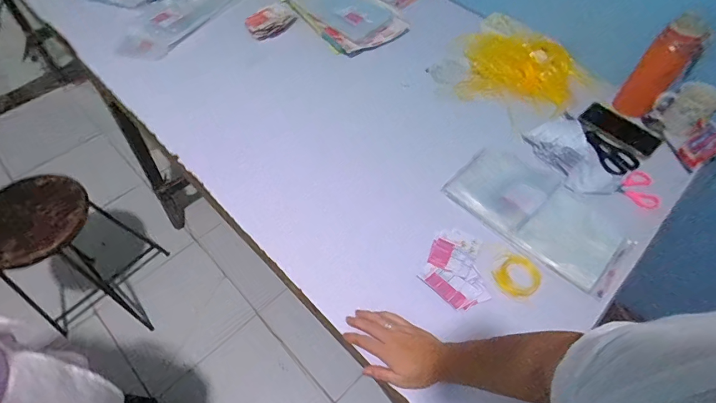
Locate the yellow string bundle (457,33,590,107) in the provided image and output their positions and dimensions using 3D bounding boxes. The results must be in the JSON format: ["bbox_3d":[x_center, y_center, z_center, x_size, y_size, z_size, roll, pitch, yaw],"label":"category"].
[{"bbox_3d":[0.410,-0.336,1.045,0.323,0.105,0.206,12,58,7],"label":"yellow string bundle"}]

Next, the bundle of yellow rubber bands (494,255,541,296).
[{"bbox_3d":[0.285,0.134,0.718,0.074,0.006,0.069,1,75,-3],"label":"bundle of yellow rubber bands"}]

